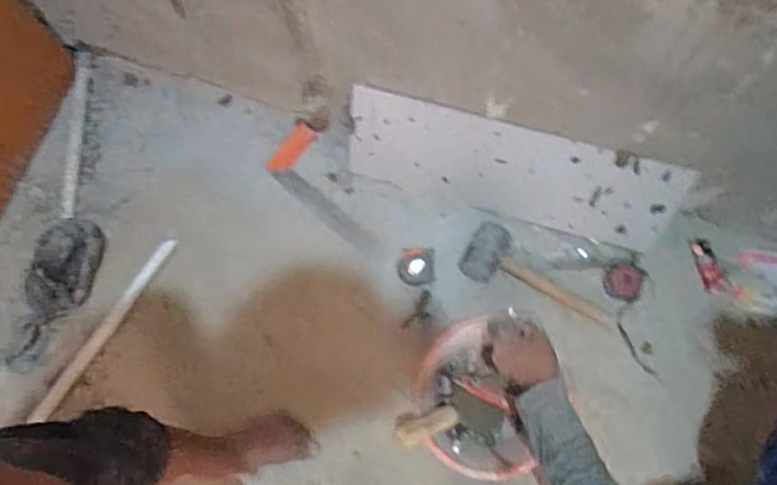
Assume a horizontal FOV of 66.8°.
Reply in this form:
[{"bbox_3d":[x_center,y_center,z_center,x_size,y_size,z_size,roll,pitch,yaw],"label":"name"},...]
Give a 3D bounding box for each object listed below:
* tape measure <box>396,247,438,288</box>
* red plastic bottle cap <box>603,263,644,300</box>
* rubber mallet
[{"bbox_3d":[0.053,0.047,1.106,0.073,0.040,0.074,-4,72,0],"label":"tape measure"},{"bbox_3d":[0.426,0.072,1.069,0.066,0.019,0.064,0,73,2],"label":"red plastic bottle cap"},{"bbox_3d":[0.268,0.078,1.065,0.288,0.063,0.101,33,76,11],"label":"rubber mallet"}]

